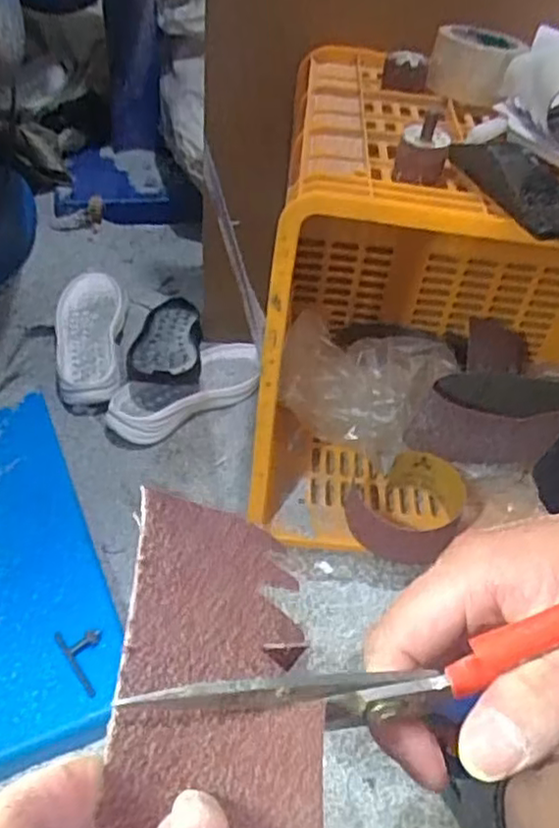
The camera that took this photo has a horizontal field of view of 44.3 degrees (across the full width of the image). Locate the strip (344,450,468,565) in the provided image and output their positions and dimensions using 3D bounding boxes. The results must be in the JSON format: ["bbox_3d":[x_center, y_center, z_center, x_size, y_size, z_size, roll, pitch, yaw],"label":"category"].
[{"bbox_3d":[0.162,0.124,0.878,0.150,0.078,0.132,15,44,7],"label":"strip"}]

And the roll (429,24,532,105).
[{"bbox_3d":[0.211,-0.381,0.746,0.089,0.059,0.089,13,44,6],"label":"roll"}]

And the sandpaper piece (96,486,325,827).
[{"bbox_3d":[-0.017,0.073,0.186,0.054,0.011,0.124,15,41,-16],"label":"sandpaper piece"}]

